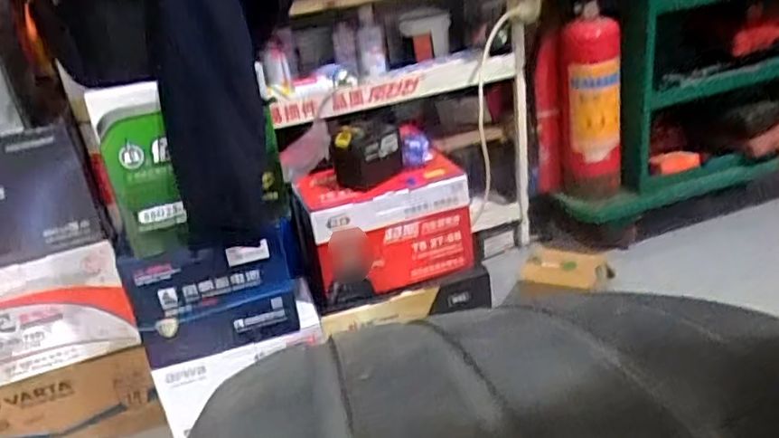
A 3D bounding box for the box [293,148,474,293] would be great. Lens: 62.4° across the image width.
[{"bbox_3d":[-0.004,0.013,1.114,0.265,0.185,0.142,-15,26,-15],"label":"box"}]

